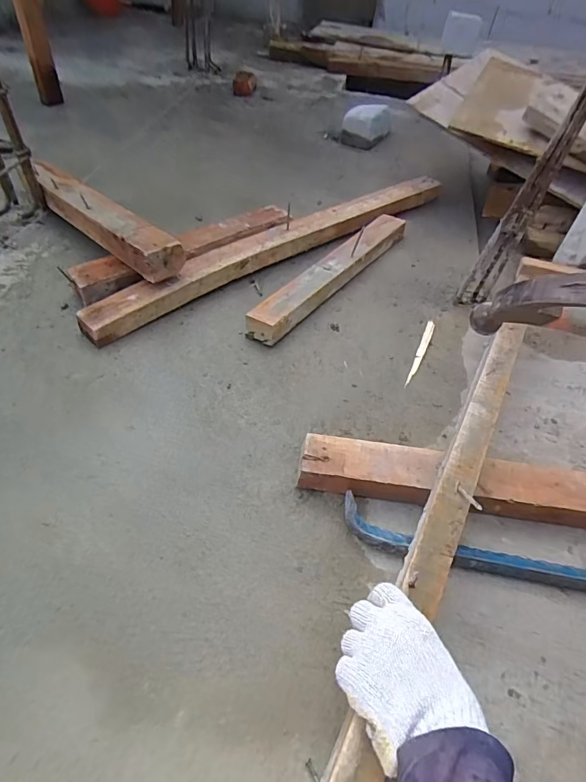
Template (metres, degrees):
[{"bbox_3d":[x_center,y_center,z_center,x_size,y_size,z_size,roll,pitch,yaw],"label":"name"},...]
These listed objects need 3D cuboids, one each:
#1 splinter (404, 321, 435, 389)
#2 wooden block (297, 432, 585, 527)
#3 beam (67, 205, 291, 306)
[{"bbox_3d":[0.217,-0.067,0.757,0.014,0.009,0.170,21,50,12],"label":"splinter"},{"bbox_3d":[0.251,0.124,0.565,0.482,0.046,0.069,8,48,1],"label":"wooden block"},{"bbox_3d":[-0.193,-0.276,0.875,0.467,0.052,0.085,-32,59,-29],"label":"beam"}]

